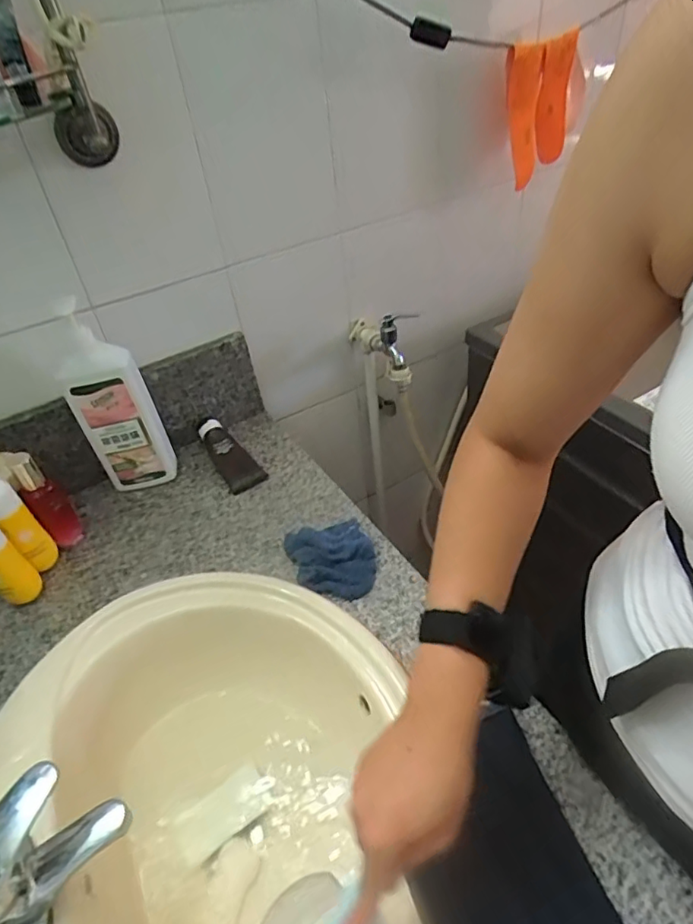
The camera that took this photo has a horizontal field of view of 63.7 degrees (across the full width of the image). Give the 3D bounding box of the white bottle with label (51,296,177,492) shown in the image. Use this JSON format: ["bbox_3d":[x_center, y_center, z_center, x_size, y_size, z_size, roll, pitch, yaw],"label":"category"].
[{"bbox_3d":[-0.334,-0.075,0.808,0.102,0.264,0.087,-26,44,-19],"label":"white bottle with label"}]

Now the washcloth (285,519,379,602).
[{"bbox_3d":[-0.017,0.120,0.712,0.102,0.026,0.121,-19,42,-12],"label":"washcloth"}]

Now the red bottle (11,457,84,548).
[{"bbox_3d":[-0.398,0.057,0.749,0.043,0.153,0.036,-30,46,-23],"label":"red bottle"}]

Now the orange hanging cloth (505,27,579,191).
[{"bbox_3d":[0.318,-0.580,0.926,0.144,0.198,0.013,-27,43,-18],"label":"orange hanging cloth"}]

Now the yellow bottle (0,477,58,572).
[{"bbox_3d":[-0.419,0.088,0.721,0.041,0.150,0.046,29,53,35],"label":"yellow bottle"}]

